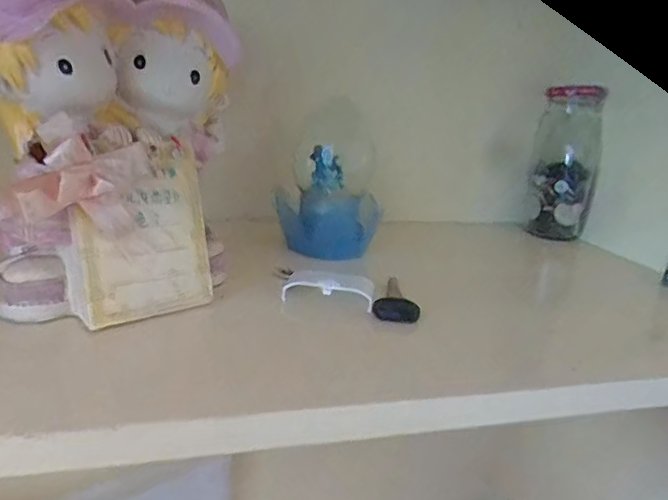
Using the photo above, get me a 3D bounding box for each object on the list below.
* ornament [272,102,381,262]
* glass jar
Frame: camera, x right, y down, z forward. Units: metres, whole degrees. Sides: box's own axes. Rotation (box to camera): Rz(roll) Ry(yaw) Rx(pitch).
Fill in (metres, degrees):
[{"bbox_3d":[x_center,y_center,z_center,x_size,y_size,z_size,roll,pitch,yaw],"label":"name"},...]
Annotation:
[{"bbox_3d":[-0.001,-0.055,0.454,0.067,0.110,0.068,19,21,36],"label":"ornament"},{"bbox_3d":[0.214,-0.078,0.543,0.061,0.137,0.055,14,18,22],"label":"glass jar"}]

